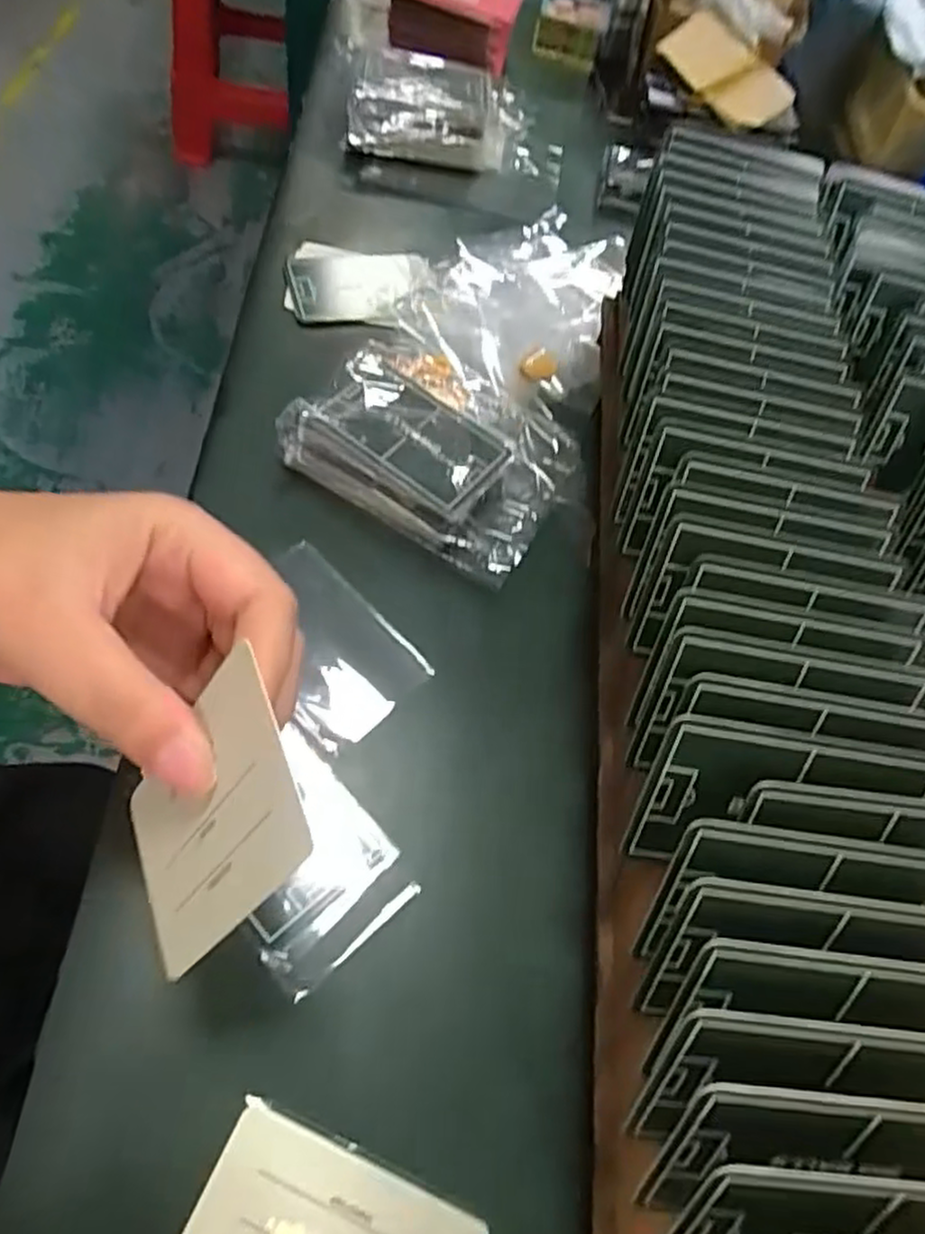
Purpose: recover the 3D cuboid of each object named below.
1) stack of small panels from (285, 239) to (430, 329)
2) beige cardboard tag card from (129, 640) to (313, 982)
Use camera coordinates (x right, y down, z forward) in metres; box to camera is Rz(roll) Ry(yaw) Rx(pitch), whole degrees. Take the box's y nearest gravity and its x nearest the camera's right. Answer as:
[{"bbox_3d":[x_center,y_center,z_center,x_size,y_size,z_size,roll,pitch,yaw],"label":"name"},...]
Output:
[{"bbox_3d":[-0.062,-0.194,0.420,0.078,0.010,0.068,4,60,-9],"label":"stack of small panels"},{"bbox_3d":[-0.064,0.051,0.179,0.004,0.083,0.051,1,52,-44],"label":"beige cardboard tag card"}]

